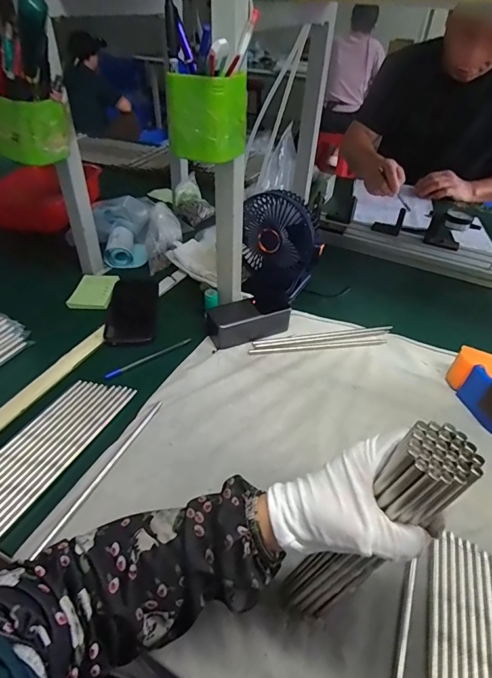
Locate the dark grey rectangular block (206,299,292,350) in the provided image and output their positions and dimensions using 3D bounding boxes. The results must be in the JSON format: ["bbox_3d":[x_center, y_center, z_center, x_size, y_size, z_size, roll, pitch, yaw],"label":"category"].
[{"bbox_3d":[0.004,-0.035,0.648,0.133,0.046,0.064,-16,44,-21],"label":"dark grey rectangular block"}]

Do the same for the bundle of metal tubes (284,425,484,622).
[{"bbox_3d":[0.086,0.152,0.299,0.042,0.225,0.039,0,39,-27],"label":"bundle of metal tubes"}]

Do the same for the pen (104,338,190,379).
[{"bbox_3d":[-0.145,0.028,0.605,0.138,0.005,0.013,-26,49,-29],"label":"pen"}]

